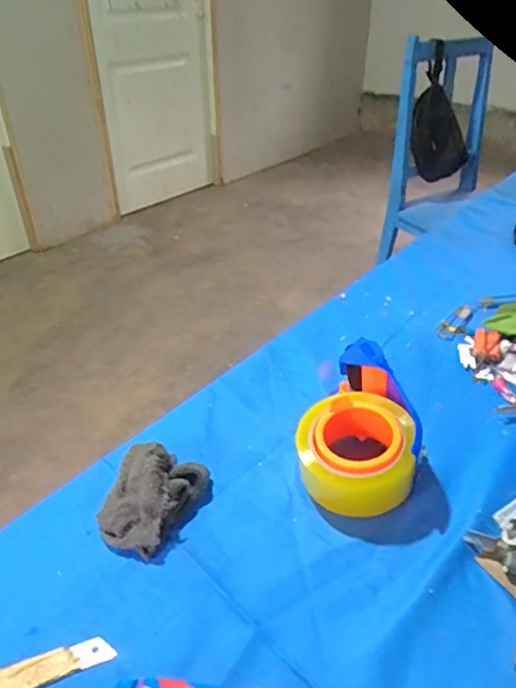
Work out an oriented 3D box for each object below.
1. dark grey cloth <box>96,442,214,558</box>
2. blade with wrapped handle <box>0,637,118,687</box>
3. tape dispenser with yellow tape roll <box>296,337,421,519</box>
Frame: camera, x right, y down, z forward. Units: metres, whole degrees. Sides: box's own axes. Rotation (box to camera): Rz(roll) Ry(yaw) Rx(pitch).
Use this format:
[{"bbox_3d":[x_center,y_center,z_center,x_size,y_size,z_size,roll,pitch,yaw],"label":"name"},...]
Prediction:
[{"bbox_3d":[-0.092,0.130,0.447,0.080,0.042,0.090,11,37,16],"label":"dark grey cloth"},{"bbox_3d":[-0.160,0.223,0.350,0.120,0.005,0.023,-15,38,-19],"label":"blade with wrapped handle"},{"bbox_3d":[0.095,0.074,0.488,0.100,0.071,0.151,8,36,12],"label":"tape dispenser with yellow tape roll"}]

